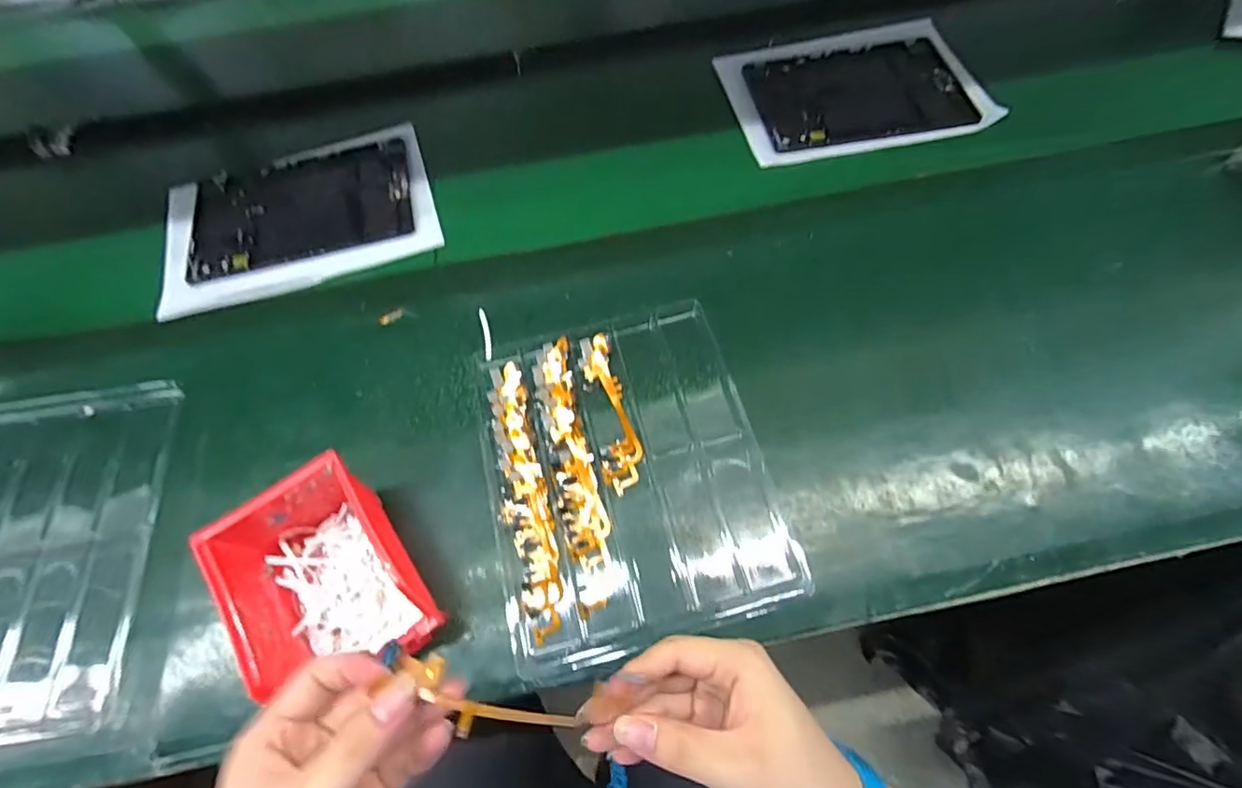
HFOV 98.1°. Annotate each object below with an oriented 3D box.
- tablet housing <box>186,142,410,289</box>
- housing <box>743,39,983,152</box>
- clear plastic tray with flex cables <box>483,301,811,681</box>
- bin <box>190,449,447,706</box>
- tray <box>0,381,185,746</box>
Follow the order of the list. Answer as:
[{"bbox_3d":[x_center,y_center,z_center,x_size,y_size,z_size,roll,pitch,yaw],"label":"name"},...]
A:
[{"bbox_3d":[-0.349,-0.206,0.592,0.232,0.008,0.153,-16,62,-5],"label":"tablet housing"},{"bbox_3d":[0.279,-0.356,0.638,0.236,0.009,0.161,-9,62,-1],"label":"housing"},{"bbox_3d":[0.004,0.061,0.437,0.214,0.020,0.258,-15,62,-4],"label":"clear plastic tray with flex cables"},{"bbox_3d":[-0.203,0.129,0.372,0.099,0.073,0.136,-33,65,-14],"label":"bin"},{"bbox_3d":[-0.490,0.125,0.432,0.222,0.018,0.274,-9,62,-1],"label":"tray"}]

